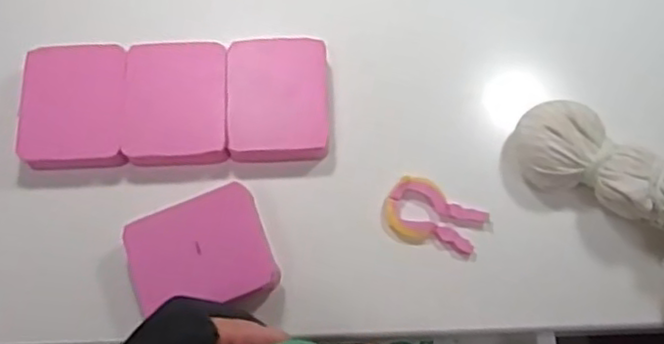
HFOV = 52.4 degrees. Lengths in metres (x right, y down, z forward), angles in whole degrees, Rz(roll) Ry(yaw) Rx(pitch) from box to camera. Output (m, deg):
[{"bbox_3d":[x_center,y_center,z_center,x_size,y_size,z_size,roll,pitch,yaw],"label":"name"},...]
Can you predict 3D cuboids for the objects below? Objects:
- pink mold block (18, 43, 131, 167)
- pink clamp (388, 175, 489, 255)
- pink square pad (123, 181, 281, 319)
[{"bbox_3d":[-0.147,-0.037,0.391,0.057,0.019,0.072,-3,71,-1],"label":"pink mold block"},{"bbox_3d":[0.057,0.026,0.378,0.054,0.009,0.033,25,73,8],"label":"pink clamp"},{"bbox_3d":[-0.070,0.047,0.363,0.072,0.028,0.062,-19,73,-6],"label":"pink square pad"}]

